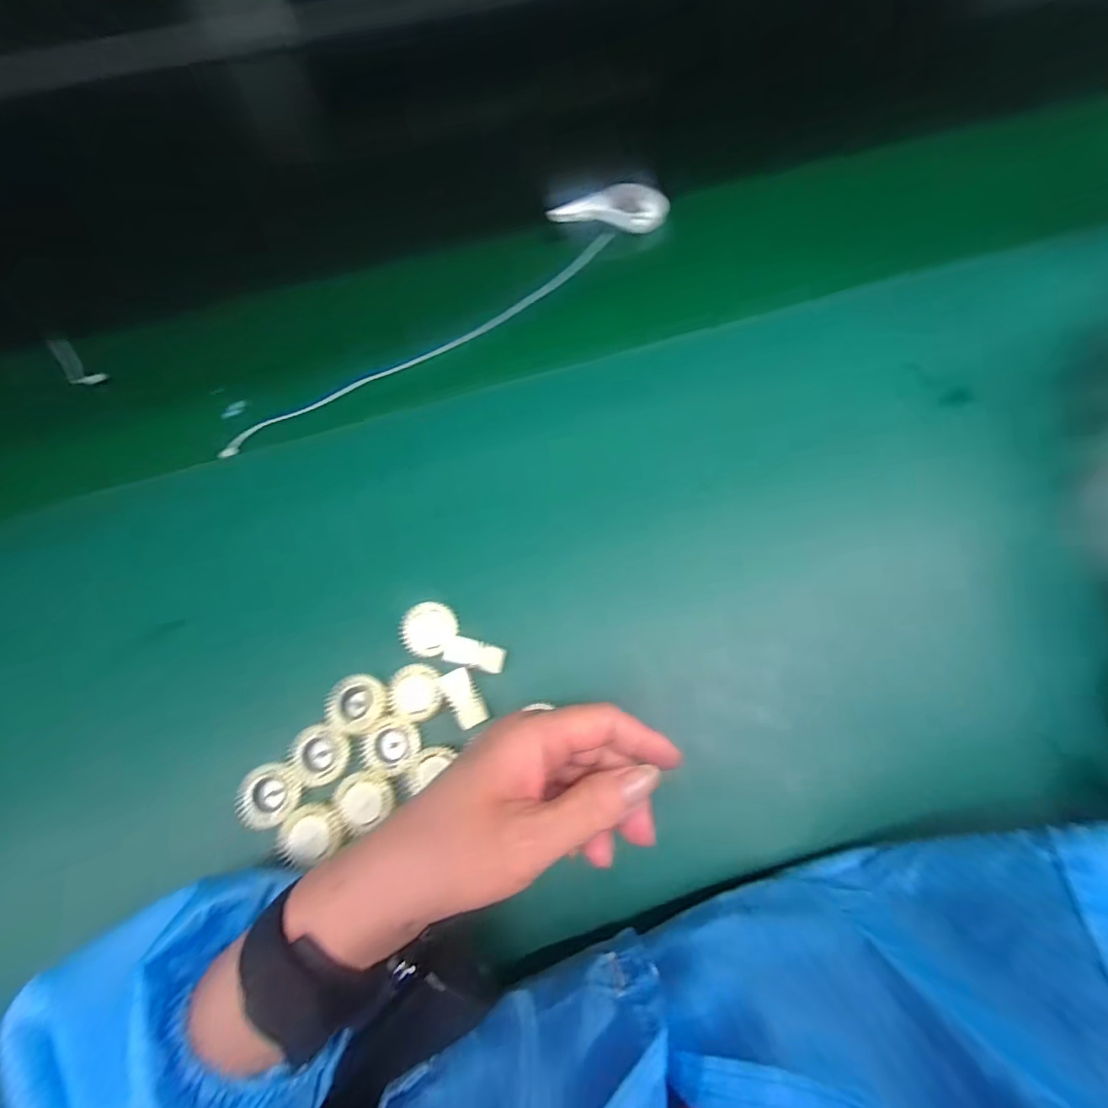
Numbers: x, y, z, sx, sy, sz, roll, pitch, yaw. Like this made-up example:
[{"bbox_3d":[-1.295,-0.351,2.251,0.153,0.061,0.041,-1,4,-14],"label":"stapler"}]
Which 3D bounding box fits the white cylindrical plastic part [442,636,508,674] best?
[{"bbox_3d":[-0.045,0.058,0.301,0.034,0.008,0.015,17,73,-14],"label":"white cylindrical plastic part"}]

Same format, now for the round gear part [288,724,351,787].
[{"bbox_3d":[-0.131,0.113,0.296,0.032,0.011,0.030,0,73,0],"label":"round gear part"}]

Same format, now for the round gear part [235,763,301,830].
[{"bbox_3d":[-0.156,0.132,0.289,0.029,0.015,0.031,0,73,0],"label":"round gear part"}]

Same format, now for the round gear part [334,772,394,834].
[{"bbox_3d":[-0.104,0.136,0.289,0.028,0.014,0.029,-24,75,-7],"label":"round gear part"}]

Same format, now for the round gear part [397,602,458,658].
[{"bbox_3d":[-0.075,0.044,0.311,0.033,0.005,0.032,0,73,0],"label":"round gear part"}]

